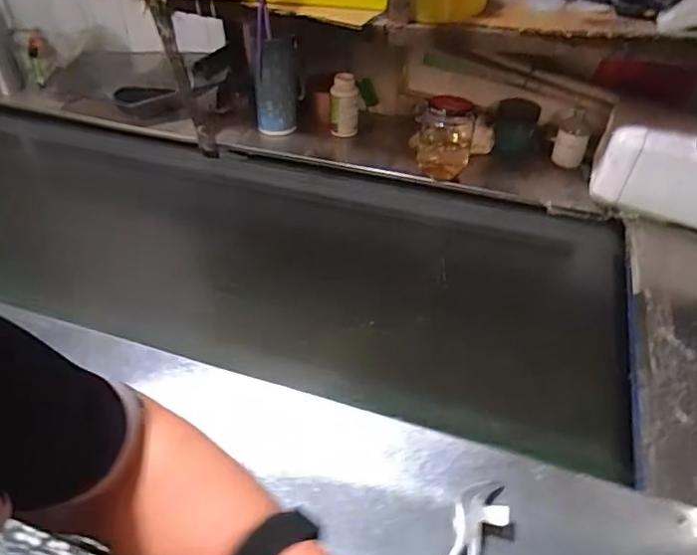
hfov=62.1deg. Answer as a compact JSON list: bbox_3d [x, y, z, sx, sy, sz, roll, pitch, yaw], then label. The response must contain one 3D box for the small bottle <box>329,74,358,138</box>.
[{"bbox_3d":[-0.008,-0.310,1.050,0.053,0.118,0.044,0,42,1],"label":"small bottle"}]

